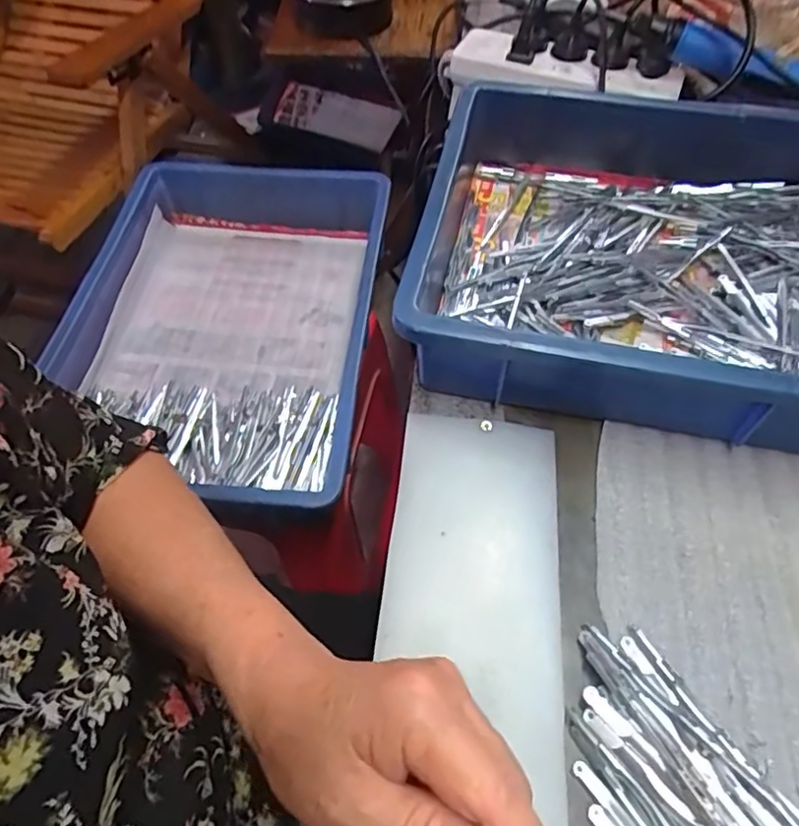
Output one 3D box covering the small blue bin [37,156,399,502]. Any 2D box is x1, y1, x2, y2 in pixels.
[{"bbox_3d":[-0.177,-0.096,0.654,0.287,0.088,0.450,4,55,3],"label":"small blue bin"}]

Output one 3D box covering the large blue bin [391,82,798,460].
[{"bbox_3d":[0.242,-0.112,0.449,0.424,0.084,0.323,11,55,7],"label":"large blue bin"}]

